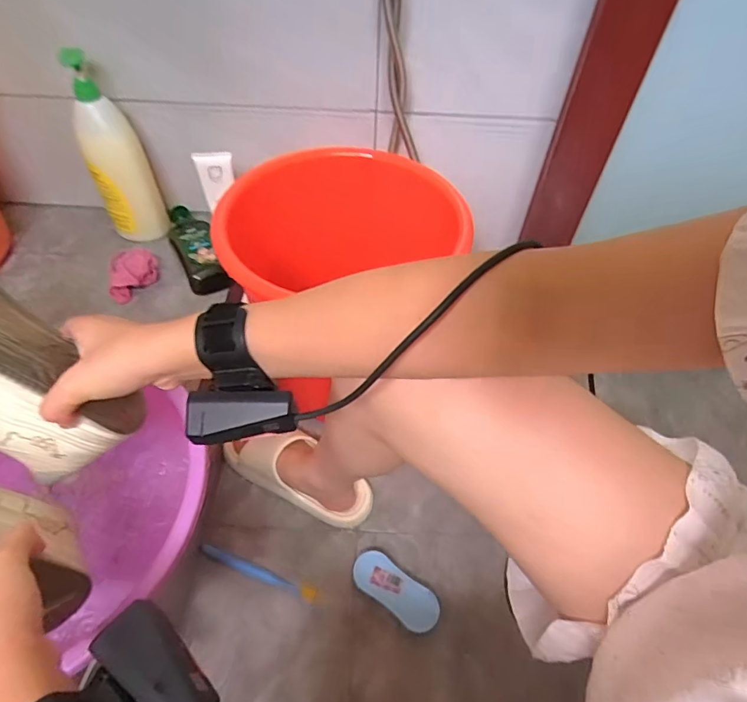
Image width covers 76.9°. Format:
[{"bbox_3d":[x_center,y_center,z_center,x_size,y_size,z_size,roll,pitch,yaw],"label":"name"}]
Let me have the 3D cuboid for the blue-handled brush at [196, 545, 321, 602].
[{"bbox_3d":[-0.167,0.316,0.676,0.181,0.010,0.020,16,53,11],"label":"blue-handled brush"}]

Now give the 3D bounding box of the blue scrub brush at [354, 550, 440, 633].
[{"bbox_3d":[0.029,0.334,0.653,0.126,0.033,0.050,30,57,21],"label":"blue scrub brush"}]

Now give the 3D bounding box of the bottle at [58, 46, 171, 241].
[{"bbox_3d":[-0.403,-0.298,0.736,0.084,0.281,0.070,-26,56,-21],"label":"bottle"}]

